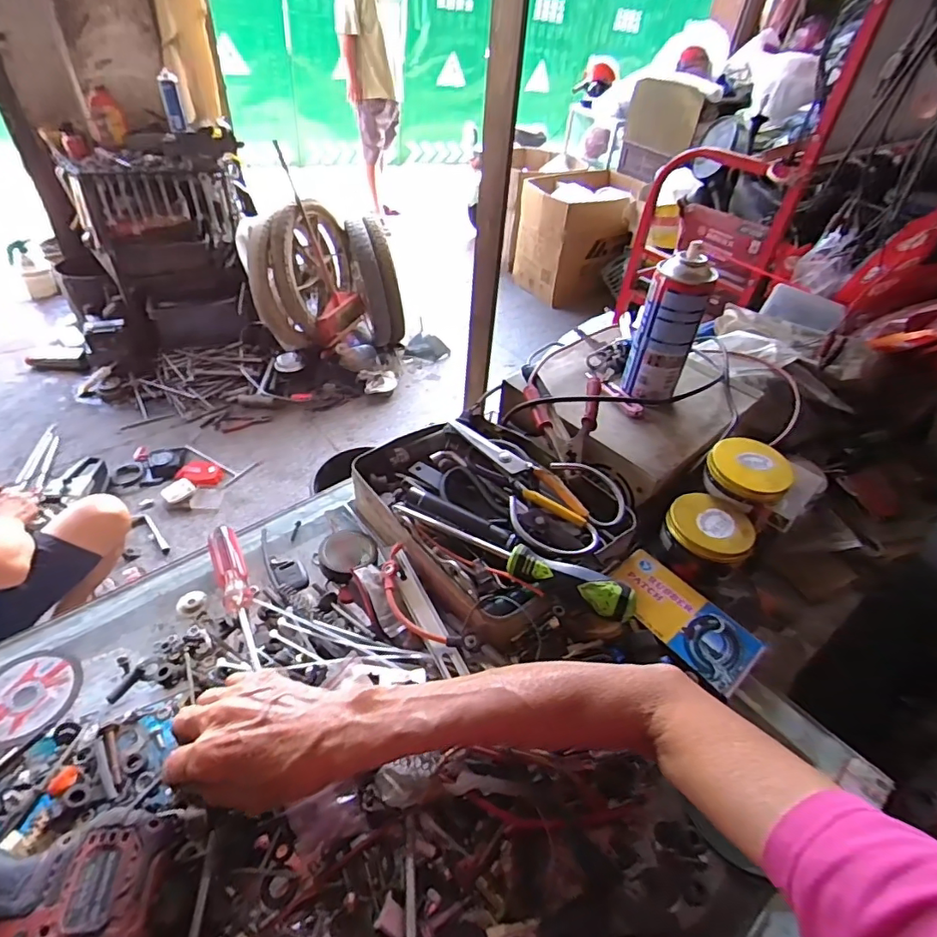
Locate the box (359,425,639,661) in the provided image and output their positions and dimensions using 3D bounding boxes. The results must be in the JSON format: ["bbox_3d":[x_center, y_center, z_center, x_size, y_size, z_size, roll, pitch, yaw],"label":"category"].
[{"bbox_3d":[0.027,0.042,0.540,0.210,0.077,0.285,-28,54,-31],"label":"box"}]

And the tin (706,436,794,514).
[{"bbox_3d":[0.300,0.005,0.575,0.082,0.041,0.073,29,48,22],"label":"tin"}]

